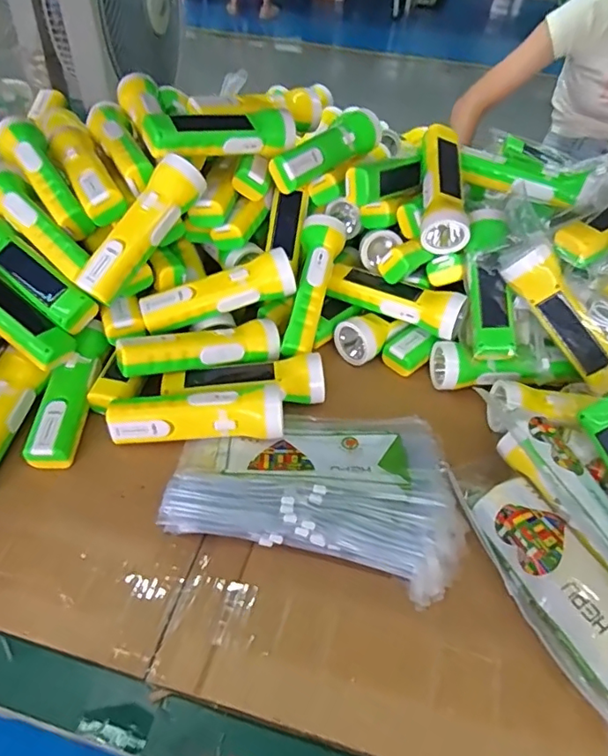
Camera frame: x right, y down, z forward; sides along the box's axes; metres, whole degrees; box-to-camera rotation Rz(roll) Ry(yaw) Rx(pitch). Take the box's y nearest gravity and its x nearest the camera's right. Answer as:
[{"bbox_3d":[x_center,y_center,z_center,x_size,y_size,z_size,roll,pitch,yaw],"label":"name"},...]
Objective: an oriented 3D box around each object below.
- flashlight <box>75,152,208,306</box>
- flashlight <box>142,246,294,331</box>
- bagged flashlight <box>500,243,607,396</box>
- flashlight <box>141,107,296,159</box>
[{"bbox_3d":[-0.166,-0.152,0.556,0.043,0.045,0.168,31,82,24],"label":"flashlight"},{"bbox_3d":[-0.094,-0.092,0.585,0.168,0.042,0.043,-18,49,-3],"label":"flashlight"},{"bbox_3d":[0.271,-0.060,0.552,0.046,0.054,0.170,-39,93,-34],"label":"bagged flashlight"},{"bbox_3d":[-0.090,-0.272,0.599,0.171,0.045,0.047,-20,50,-21],"label":"flashlight"}]

